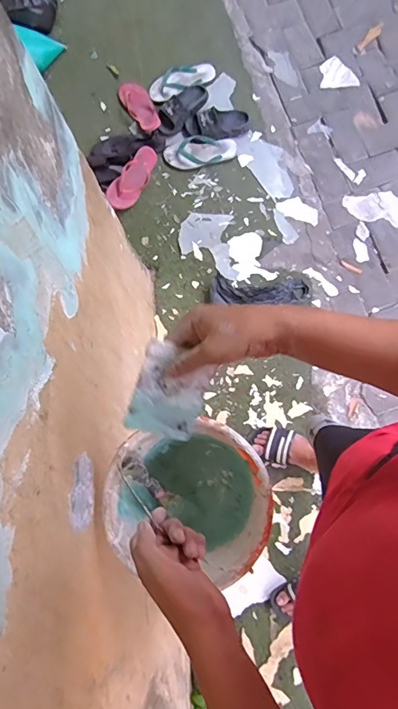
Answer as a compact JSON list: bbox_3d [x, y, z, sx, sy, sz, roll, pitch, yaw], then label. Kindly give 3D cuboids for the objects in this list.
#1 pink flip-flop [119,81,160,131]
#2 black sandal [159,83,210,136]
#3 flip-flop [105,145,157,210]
[{"bbox_3d":[-0.217,-0.902,1.638,0.099,0.040,0.255,-25,78,1],"label":"pink flip-flop"},{"bbox_3d":[-0.059,-0.886,1.611,0.094,0.057,0.238,37,85,11],"label":"black sandal"},{"bbox_3d":[-0.224,-0.610,1.555,0.100,0.042,0.253,33,84,11],"label":"flip-flop"}]

